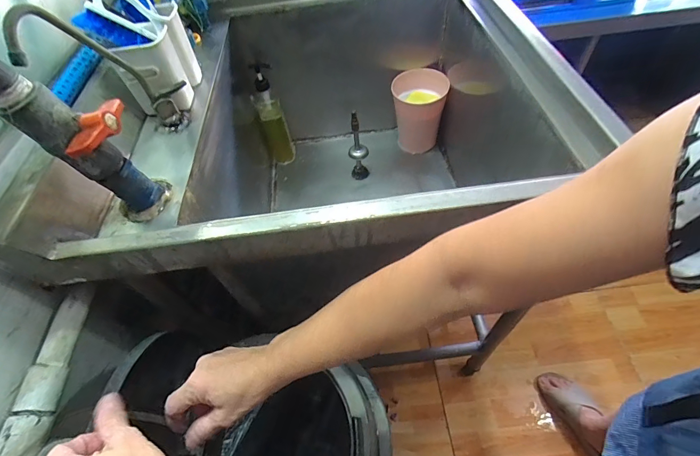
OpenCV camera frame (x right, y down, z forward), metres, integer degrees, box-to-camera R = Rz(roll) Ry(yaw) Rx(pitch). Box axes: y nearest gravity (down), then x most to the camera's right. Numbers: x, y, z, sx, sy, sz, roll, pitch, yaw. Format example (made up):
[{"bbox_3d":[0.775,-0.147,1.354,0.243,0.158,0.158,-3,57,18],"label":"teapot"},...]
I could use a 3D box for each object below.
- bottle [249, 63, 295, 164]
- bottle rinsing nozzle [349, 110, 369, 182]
[{"bbox_3d":[-0.215,-0.303,0.954,0.074,0.268,0.080,-17,54,-7],"label":"bottle"},{"bbox_3d":[0.022,-0.212,0.899,0.053,0.190,0.043,-5,54,2],"label":"bottle rinsing nozzle"}]

